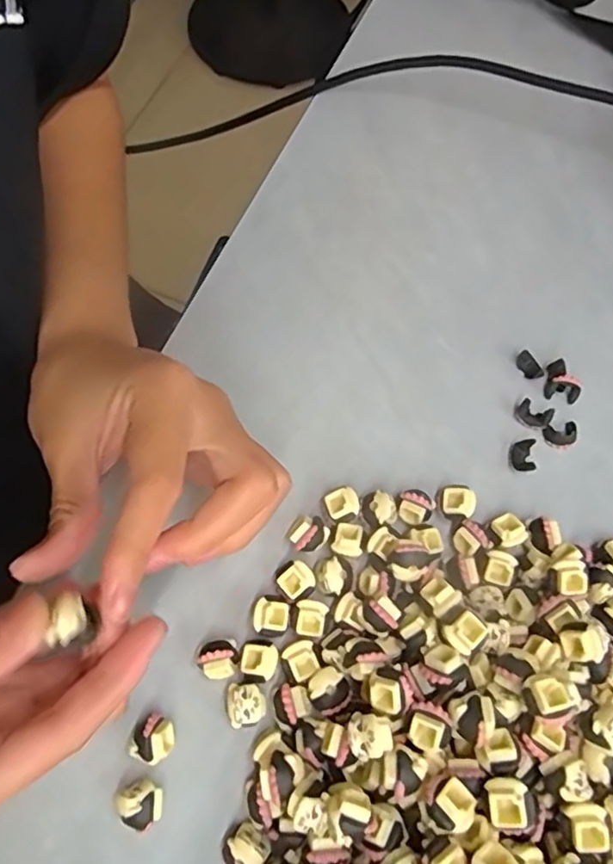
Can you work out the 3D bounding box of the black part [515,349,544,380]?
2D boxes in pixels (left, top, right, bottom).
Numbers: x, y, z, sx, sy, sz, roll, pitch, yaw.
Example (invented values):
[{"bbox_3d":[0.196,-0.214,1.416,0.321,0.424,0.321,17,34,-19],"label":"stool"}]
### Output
[{"bbox_3d":[0.112,-0.034,0.312,0.008,0.006,0.016,-23,70,-10],"label":"black part"}]

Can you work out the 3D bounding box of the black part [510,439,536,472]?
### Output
[{"bbox_3d":[0.103,0.010,0.292,0.010,0.009,0.017,13,68,4],"label":"black part"}]

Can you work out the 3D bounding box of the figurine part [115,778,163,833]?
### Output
[{"bbox_3d":[-0.061,0.139,0.231,0.016,0.016,0.017,0,68,-1],"label":"figurine part"}]

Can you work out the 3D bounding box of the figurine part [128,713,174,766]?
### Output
[{"bbox_3d":[-0.059,0.119,0.239,0.016,0.017,0.015,0,68,-1],"label":"figurine part"}]

